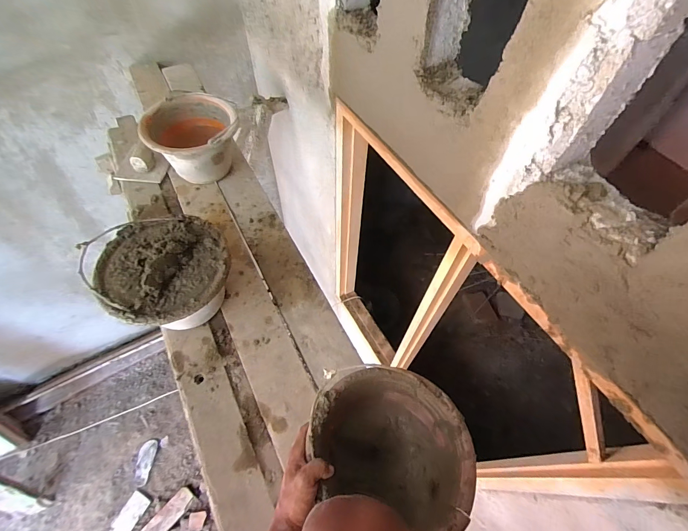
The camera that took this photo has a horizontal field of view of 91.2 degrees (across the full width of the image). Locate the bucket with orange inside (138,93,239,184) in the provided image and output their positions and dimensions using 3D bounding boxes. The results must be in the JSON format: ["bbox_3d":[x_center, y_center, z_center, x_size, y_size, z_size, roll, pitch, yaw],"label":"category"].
[{"bbox_3d":[-0.432,-0.362,1.019,0.258,0.177,0.261,1,58,-1],"label":"bucket with orange inside"}]

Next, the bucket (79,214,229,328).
[{"bbox_3d":[-0.375,0.023,0.721,0.300,0.190,0.241,22,60,12],"label":"bucket"}]

